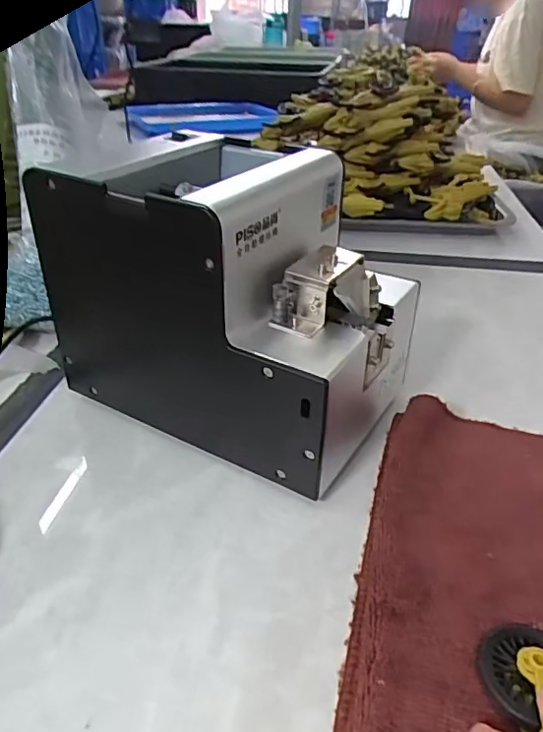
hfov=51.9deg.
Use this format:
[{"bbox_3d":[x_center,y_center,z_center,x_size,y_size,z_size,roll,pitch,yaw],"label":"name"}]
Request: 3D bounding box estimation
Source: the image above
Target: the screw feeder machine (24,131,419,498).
[{"bbox_3d":[-0.021,-0.040,0.328,0.178,0.148,0.121,18,36,26],"label":"screw feeder machine"}]

